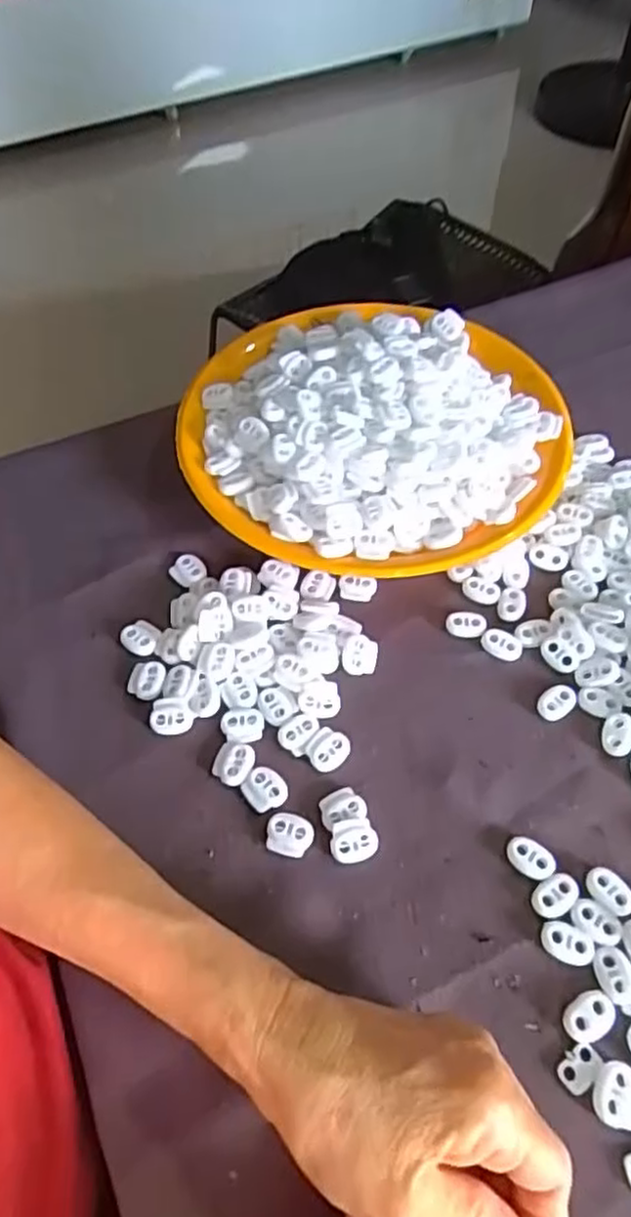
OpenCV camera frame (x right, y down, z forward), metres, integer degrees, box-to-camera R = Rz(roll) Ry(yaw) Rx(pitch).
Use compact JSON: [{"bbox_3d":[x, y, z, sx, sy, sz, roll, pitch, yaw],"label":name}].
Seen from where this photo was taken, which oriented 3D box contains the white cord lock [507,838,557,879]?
[{"bbox_3d":[0.101,0.117,0.332,0.023,0.005,0.015,25,59,17],"label":"white cord lock"}]

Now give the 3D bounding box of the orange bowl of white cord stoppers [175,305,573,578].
[{"bbox_3d":[0.036,-0.117,0.450,0.231,0.064,0.227,0,55,1],"label":"orange bowl of white cord stoppers"}]

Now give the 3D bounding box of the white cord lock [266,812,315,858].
[{"bbox_3d":[-0.012,0.108,0.339,0.022,0.004,0.019,12,56,9],"label":"white cord lock"}]

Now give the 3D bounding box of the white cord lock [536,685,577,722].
[{"bbox_3d":[0.128,0.049,0.374,0.023,0.005,0.014,-25,59,-16],"label":"white cord lock"}]

